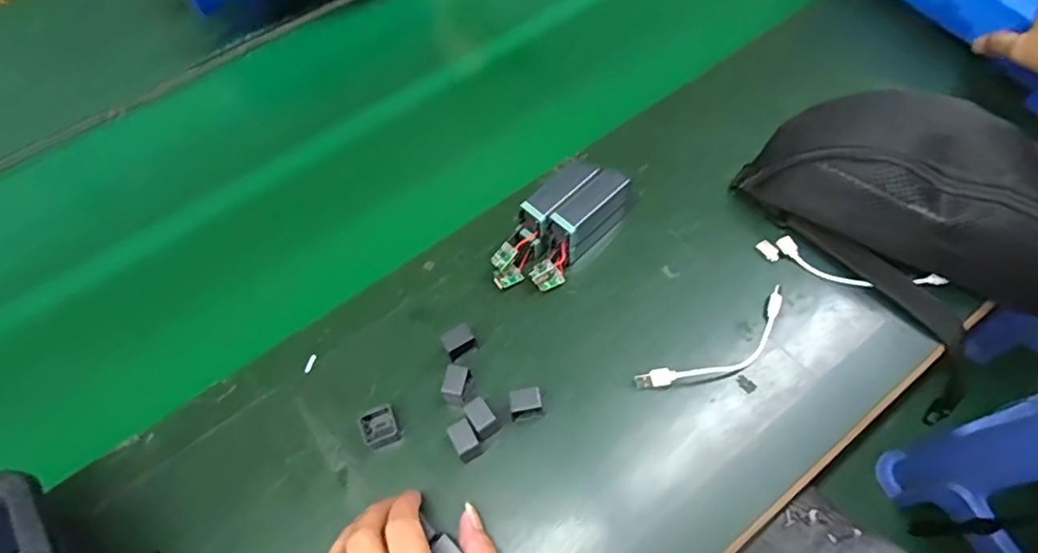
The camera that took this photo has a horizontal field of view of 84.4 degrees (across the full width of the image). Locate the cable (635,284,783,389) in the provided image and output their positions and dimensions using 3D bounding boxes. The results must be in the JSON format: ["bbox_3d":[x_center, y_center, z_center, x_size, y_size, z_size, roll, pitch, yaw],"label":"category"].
[{"bbox_3d":[0.160,0.057,0.447,0.145,0.013,0.036,-28,62,-13],"label":"cable"}]

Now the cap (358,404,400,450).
[{"bbox_3d":[-0.106,0.114,0.433,0.026,0.015,0.027,-21,61,-9],"label":"cap"}]

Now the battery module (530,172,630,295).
[{"bbox_3d":[0.052,-0.044,0.490,0.032,0.050,0.122,35,67,21],"label":"battery module"}]

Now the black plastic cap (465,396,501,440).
[{"bbox_3d":[-0.028,0.105,0.425,0.019,0.022,0.024,-40,65,-19],"label":"black plastic cap"}]

